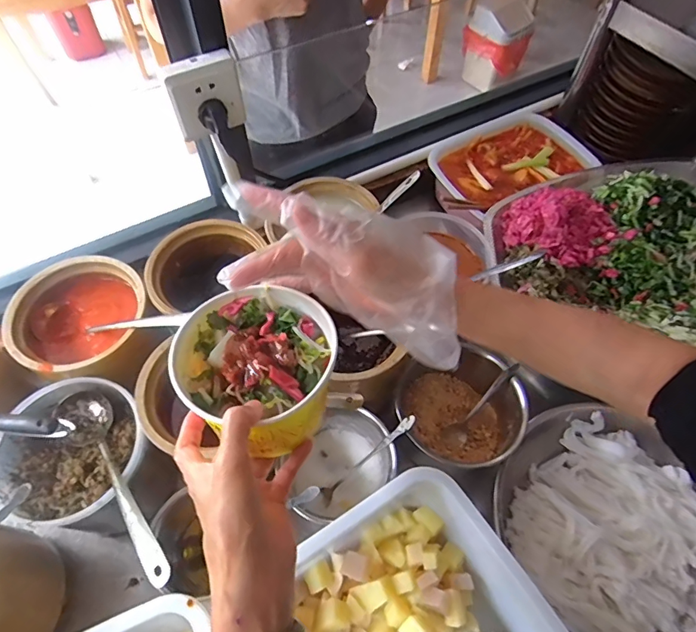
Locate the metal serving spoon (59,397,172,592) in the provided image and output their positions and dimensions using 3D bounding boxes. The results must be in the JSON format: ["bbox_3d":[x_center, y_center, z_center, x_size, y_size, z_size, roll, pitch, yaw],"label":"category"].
[{"bbox_3d":[-0.234,0.154,0.452,0.058,0.044,0.282,-40,42,-22],"label":"metal serving spoon"}]

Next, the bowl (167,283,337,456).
[{"bbox_3d":[-0.075,0.039,0.377,0.121,0.076,0.124,1,59,-1],"label":"bowl"}]

